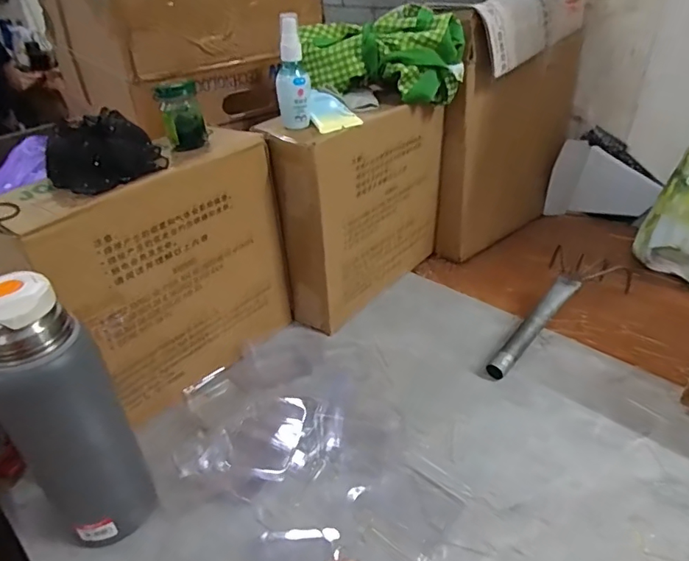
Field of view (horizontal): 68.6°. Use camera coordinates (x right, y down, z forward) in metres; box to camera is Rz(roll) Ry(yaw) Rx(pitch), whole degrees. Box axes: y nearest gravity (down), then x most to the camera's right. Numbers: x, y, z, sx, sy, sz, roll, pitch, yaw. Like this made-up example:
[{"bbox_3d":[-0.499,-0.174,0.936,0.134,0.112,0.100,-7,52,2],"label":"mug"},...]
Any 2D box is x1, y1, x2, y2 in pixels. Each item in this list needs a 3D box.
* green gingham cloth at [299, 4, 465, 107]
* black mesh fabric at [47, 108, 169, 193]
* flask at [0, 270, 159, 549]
[{"bbox_3d":[0.048,-0.294,0.664,0.212,0.094,0.097,6,34,14],"label":"green gingham cloth"},{"bbox_3d":[-0.236,-0.128,0.493,0.099,0.056,0.076,-21,37,-25],"label":"black mesh fabric"},{"bbox_3d":[-0.229,0.119,0.418,0.072,0.260,0.071,16,37,24],"label":"flask"}]

